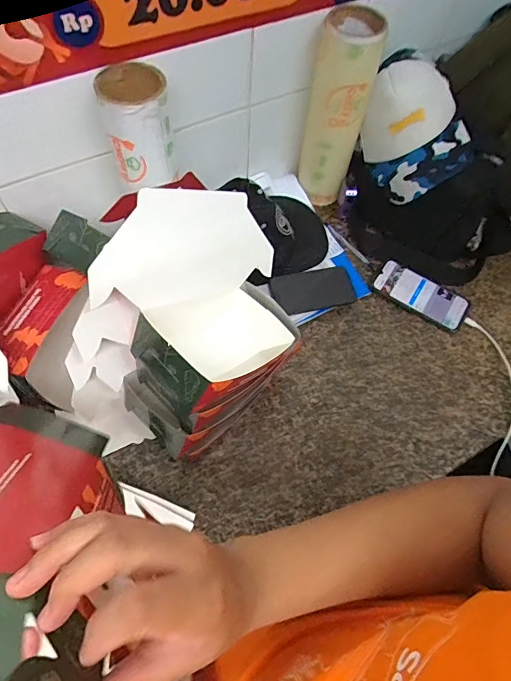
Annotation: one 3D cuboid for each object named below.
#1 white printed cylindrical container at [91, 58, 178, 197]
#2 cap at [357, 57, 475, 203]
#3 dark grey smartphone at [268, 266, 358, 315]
[{"bbox_3d":[-0.153,-0.278,0.563,0.084,0.128,0.089,-13,65,-10],"label":"white printed cylindrical container"},{"bbox_3d":[0.261,-0.363,0.737,0.159,0.125,0.213,-31,96,21],"label":"cap"},{"bbox_3d":[0.101,-0.089,0.746,0.146,0.016,0.078,-17,76,-12],"label":"dark grey smartphone"}]

